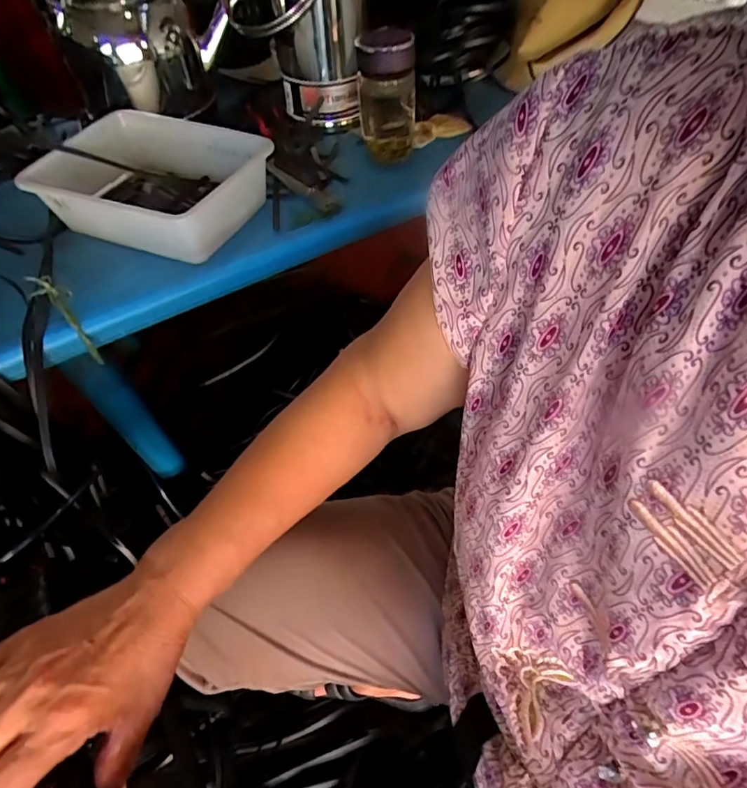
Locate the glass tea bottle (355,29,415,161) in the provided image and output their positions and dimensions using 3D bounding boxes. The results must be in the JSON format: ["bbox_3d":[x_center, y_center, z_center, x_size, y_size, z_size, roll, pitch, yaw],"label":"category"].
[{"bbox_3d":[0.017,-0.421,0.669,0.075,0.145,0.077,-5,54,-2],"label":"glass tea bottle"}]

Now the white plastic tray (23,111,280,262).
[{"bbox_3d":[-0.289,-0.282,0.632,0.270,0.088,0.205,15,55,12],"label":"white plastic tray"}]

